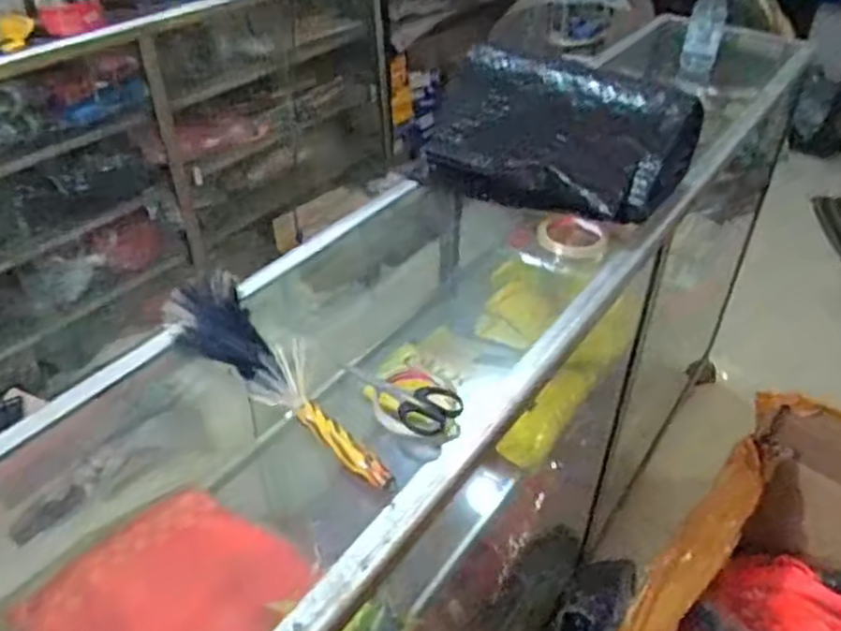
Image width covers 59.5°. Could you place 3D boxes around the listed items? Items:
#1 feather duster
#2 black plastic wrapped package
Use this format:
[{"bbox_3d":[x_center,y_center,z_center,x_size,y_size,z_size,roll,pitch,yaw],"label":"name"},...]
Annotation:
[{"bbox_3d":[-0.146,0.054,0.727,0.066,0.059,0.339,-29,45,-33],"label":"feather duster"},{"bbox_3d":[0.196,-0.274,1.099,0.367,0.173,0.194,26,44,32],"label":"black plastic wrapped package"}]

